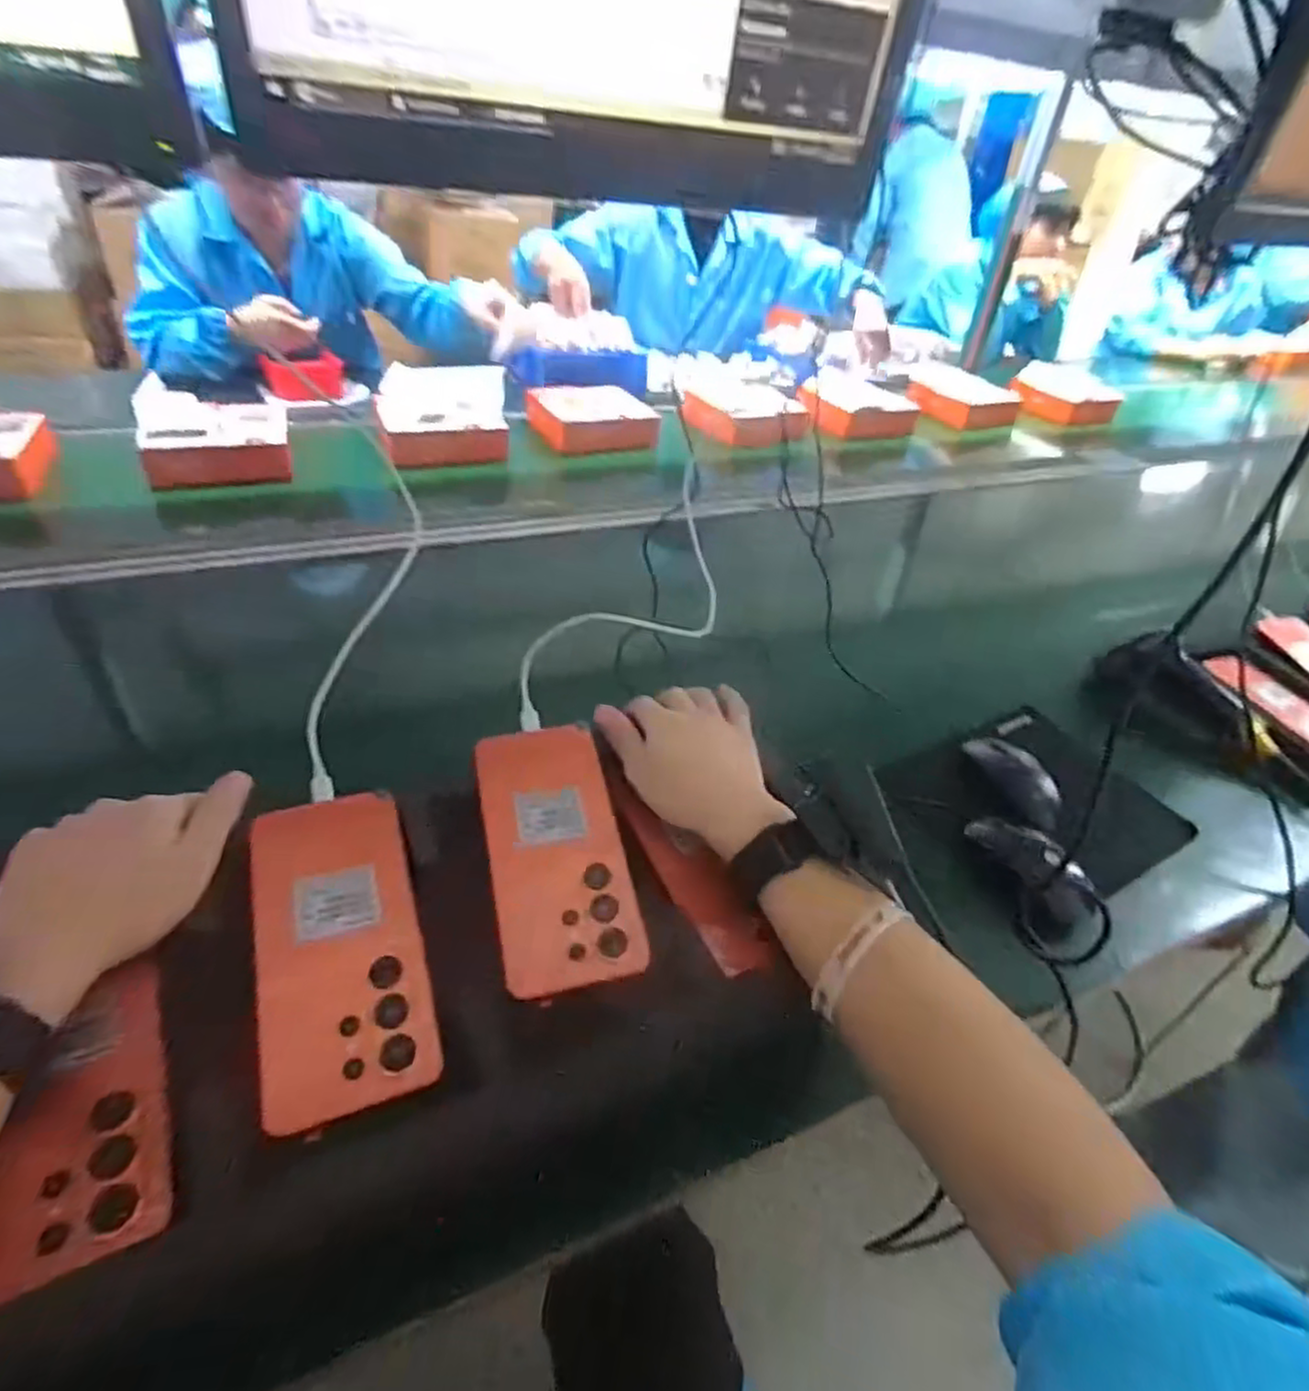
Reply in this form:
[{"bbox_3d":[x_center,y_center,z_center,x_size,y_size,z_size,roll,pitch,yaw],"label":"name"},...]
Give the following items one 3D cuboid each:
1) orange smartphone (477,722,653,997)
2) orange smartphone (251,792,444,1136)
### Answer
[{"bbox_3d":[-0.058,0.089,0.429,0.078,0.005,0.167,-9,52,-13],"label":"orange smartphone"},{"bbox_3d":[-0.163,0.126,0.375,0.077,0.005,0.167,-9,50,-22],"label":"orange smartphone"}]

